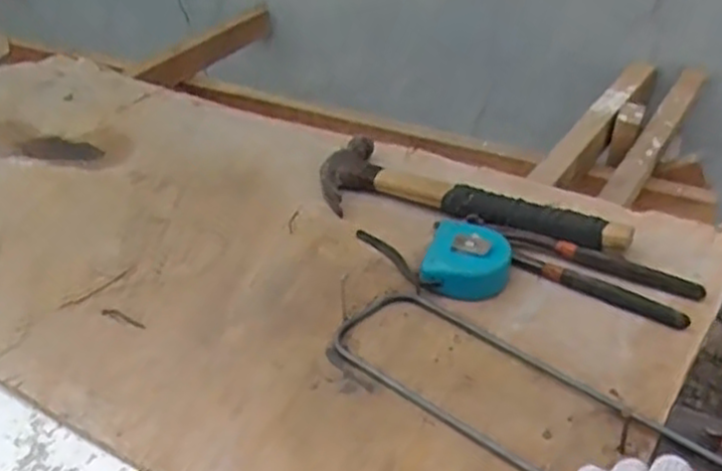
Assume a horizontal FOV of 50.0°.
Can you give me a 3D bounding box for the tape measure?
[{"bbox_3d":[0.099,0.024,0.719,0.074,0.038,0.074,12,40,19],"label":"tape measure"}]

